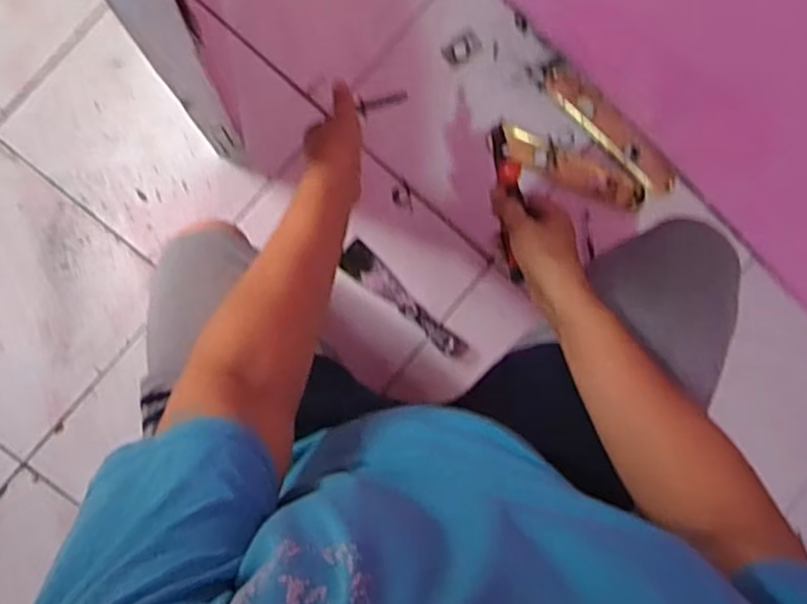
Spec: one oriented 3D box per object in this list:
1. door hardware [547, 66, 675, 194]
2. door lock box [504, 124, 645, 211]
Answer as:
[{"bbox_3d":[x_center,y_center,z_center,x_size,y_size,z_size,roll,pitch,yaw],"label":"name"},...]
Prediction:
[{"bbox_3d":[0.295,-0.241,0.938,0.241,0.012,0.048,40,86,-7],"label":"door hardware"},{"bbox_3d":[0.241,-0.186,0.932,0.220,0.024,0.050,22,89,-8],"label":"door lock box"}]

